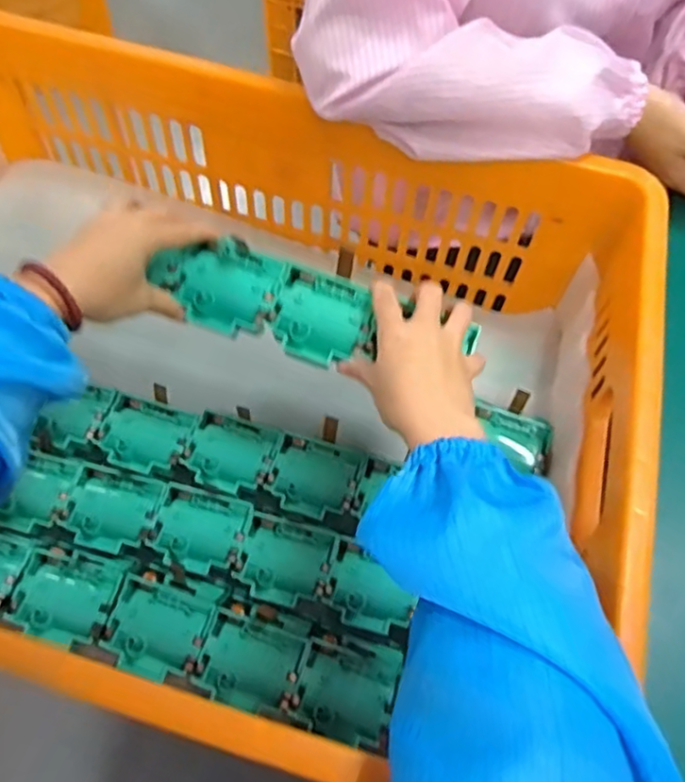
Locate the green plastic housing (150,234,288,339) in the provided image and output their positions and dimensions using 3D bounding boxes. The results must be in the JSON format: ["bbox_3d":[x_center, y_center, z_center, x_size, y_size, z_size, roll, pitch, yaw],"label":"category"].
[{"bbox_3d":[-0.088,-0.079,0.482,0.089,0.032,0.061,15,61,5],"label":"green plastic housing"}]

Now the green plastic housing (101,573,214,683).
[{"bbox_3d":[-0.141,0.183,0.500,0.069,0.025,0.062,17,61,6],"label":"green plastic housing"}]

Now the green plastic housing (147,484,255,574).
[{"bbox_3d":[-0.116,0.116,0.536,0.073,0.022,0.061,13,61,4],"label":"green plastic housing"}]

